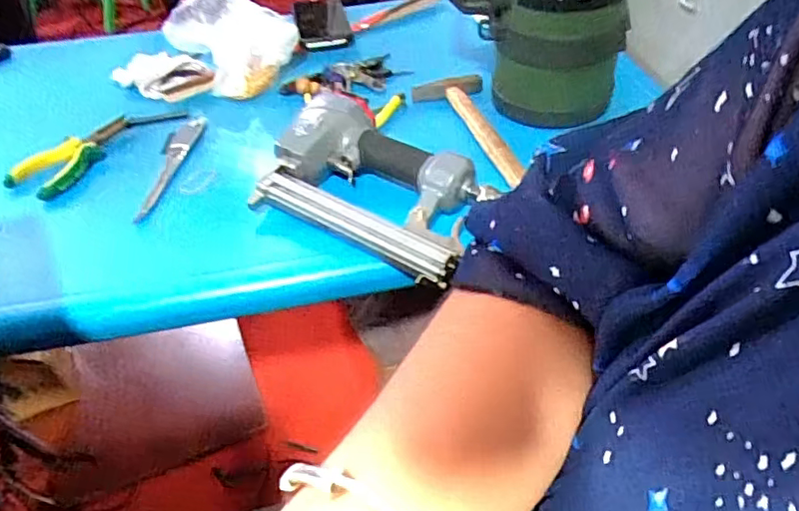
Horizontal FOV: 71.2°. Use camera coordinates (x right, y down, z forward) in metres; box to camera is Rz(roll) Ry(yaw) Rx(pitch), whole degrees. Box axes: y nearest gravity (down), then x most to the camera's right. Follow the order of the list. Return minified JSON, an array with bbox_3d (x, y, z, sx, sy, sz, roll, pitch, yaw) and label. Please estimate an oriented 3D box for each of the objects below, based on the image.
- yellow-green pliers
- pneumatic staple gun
[{"bbox_3d":[-0.350,-0.132,0.649,0.067,0.022,0.198,17,46,20],"label":"yellow-green pliers"},{"bbox_3d":[-0.024,-0.071,0.545,0.229,0.067,0.149,22,48,25],"label":"pneumatic staple gun"}]

